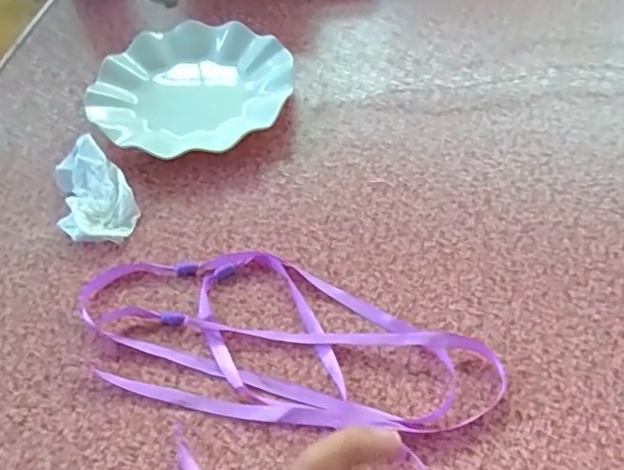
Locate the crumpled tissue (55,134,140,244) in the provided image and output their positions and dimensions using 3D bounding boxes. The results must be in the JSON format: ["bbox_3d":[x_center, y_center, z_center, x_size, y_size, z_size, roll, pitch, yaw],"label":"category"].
[{"bbox_3d":[-0.181,-0.036,0.458,0.056,0.031,0.096,-21,55,-13],"label":"crumpled tissue"}]

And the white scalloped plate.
[{"bbox_3d":[-0.113,-0.139,0.540,0.185,0.029,0.185,-1,53,2],"label":"white scalloped plate"}]

